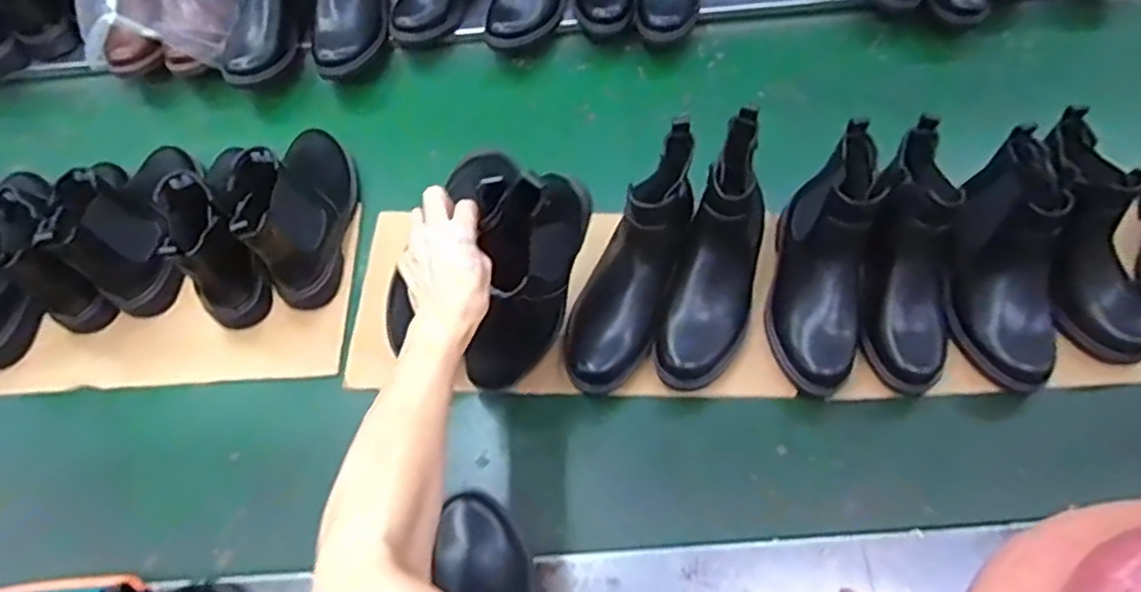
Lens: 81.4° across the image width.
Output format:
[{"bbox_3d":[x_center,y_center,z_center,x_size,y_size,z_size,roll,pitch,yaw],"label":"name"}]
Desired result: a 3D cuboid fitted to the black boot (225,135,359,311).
[{"bbox_3d":[-0.339,-0.127,0.835,0.090,0.177,0.251,2,62,4],"label":"black boot"}]

